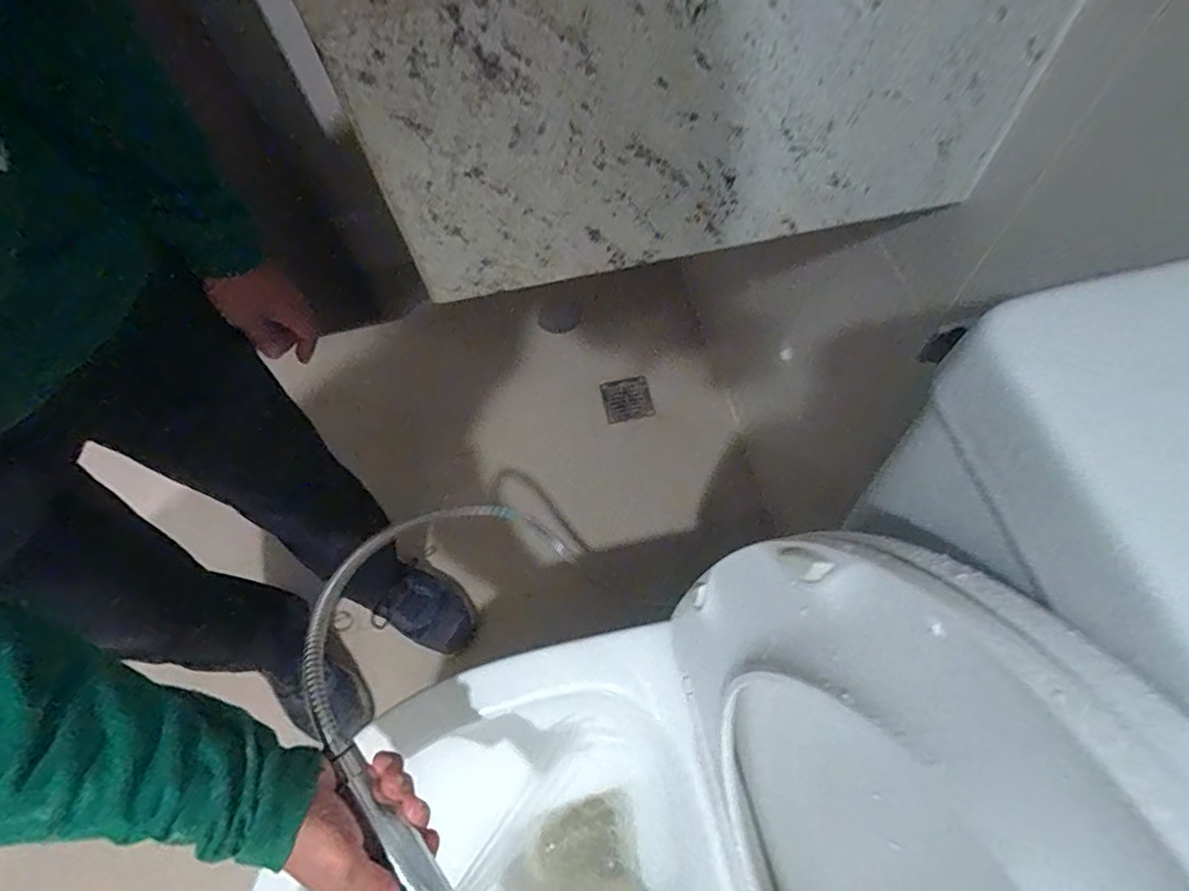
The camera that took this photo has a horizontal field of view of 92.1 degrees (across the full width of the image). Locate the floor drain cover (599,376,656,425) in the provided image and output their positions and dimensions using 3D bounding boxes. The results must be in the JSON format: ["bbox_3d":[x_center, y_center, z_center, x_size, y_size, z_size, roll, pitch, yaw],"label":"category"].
[{"bbox_3d":[0.068,-0.095,1.190,0.100,0.009,0.089,-10,79,6],"label":"floor drain cover"}]

